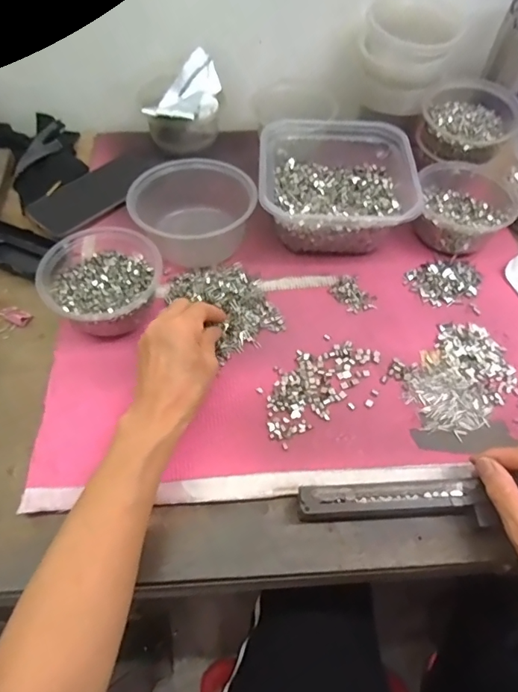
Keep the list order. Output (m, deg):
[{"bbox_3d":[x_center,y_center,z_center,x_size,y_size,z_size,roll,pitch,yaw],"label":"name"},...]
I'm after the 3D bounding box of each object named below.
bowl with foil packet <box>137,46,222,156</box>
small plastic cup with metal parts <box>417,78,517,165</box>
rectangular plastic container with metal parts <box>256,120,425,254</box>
[{"bbox_3d":[-0.099,-0.305,0.614,0.103,0.089,0.097,1,58,-1],"label":"bowl with foil packet"},{"bbox_3d":[0.263,-0.276,0.593,0.113,0.064,0.118,1,58,-1],"label":"small plastic cup with metal parts"},{"bbox_3d":[0.087,-0.189,0.554,0.170,0.072,0.164,2,58,0],"label":"rectangular plastic container with metal parts"}]

